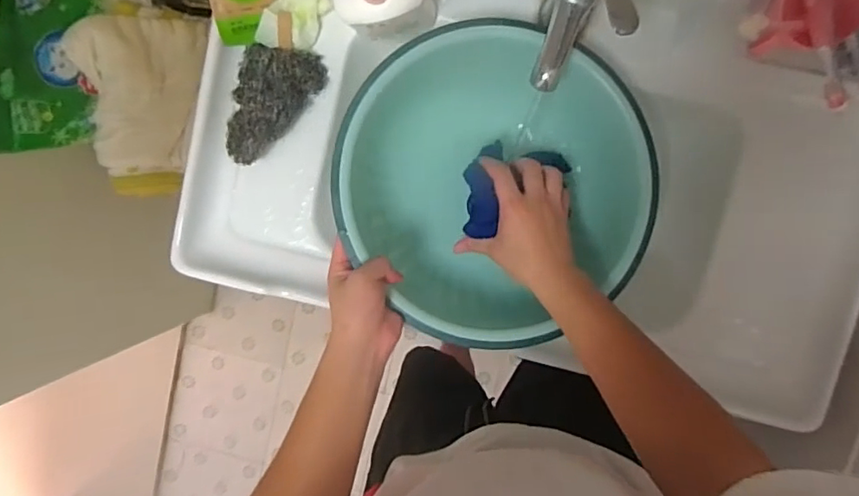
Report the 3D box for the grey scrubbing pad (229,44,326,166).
[{"bbox_3d":[-0.191,-0.174,0.682,0.100,0.043,0.144,12,97,4],"label":"grey scrubbing pad"}]

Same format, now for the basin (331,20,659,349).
[{"bbox_3d":[0.073,-0.078,0.629,0.318,0.147,0.330,1,96,5],"label":"basin"}]

